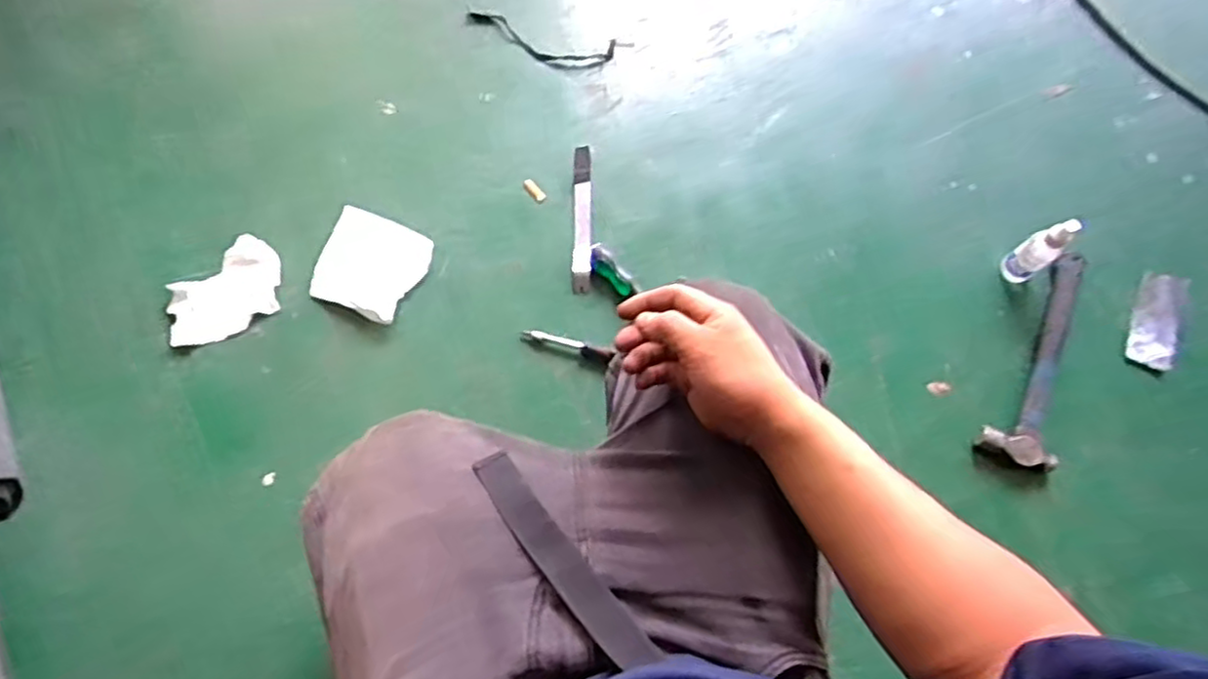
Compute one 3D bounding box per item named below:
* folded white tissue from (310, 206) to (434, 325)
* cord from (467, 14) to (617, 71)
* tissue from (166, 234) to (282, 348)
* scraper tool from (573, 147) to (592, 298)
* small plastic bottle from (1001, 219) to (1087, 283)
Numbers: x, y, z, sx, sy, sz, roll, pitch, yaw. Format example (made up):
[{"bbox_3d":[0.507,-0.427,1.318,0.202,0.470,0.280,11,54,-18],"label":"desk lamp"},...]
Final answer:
[{"bbox_3d":[-0.325,-0.103,0.995,0.144,0.016,0.138,22,74,4],"label":"folded white tissue"},{"bbox_3d":[-0.103,-0.468,1.131,0.235,0.010,0.075,13,74,2],"label":"cord"},{"bbox_3d":[-0.522,-0.064,0.978,0.166,0.015,0.114,-29,77,-10],"label":"tissue"},{"bbox_3d":[-0.032,-0.179,1.037,0.026,0.013,0.238,0,74,-2],"label":"scraper tool"},{"bbox_3d":[0.612,-0.127,0.989,0.052,0.185,0.045,-30,77,-10],"label":"small plastic bottle"}]

